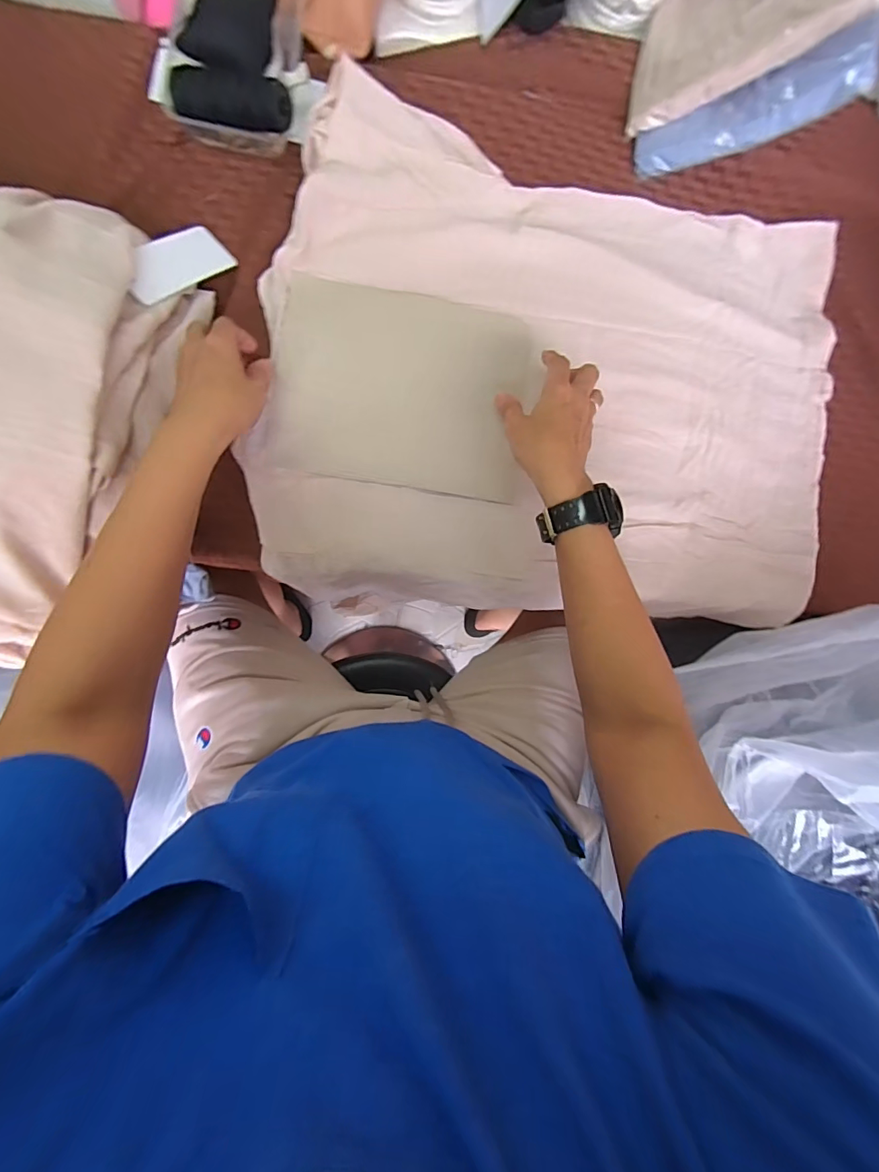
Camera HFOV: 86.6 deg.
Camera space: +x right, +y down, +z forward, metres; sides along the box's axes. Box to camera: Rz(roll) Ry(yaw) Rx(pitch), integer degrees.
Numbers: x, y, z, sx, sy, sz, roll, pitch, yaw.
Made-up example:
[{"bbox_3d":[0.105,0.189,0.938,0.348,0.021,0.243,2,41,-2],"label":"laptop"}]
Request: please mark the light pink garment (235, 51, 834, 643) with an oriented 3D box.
[{"bbox_3d":[0.129,-0.214,0.500,0.604,0.046,0.472,6,88,-6],"label":"light pink garment"}]

